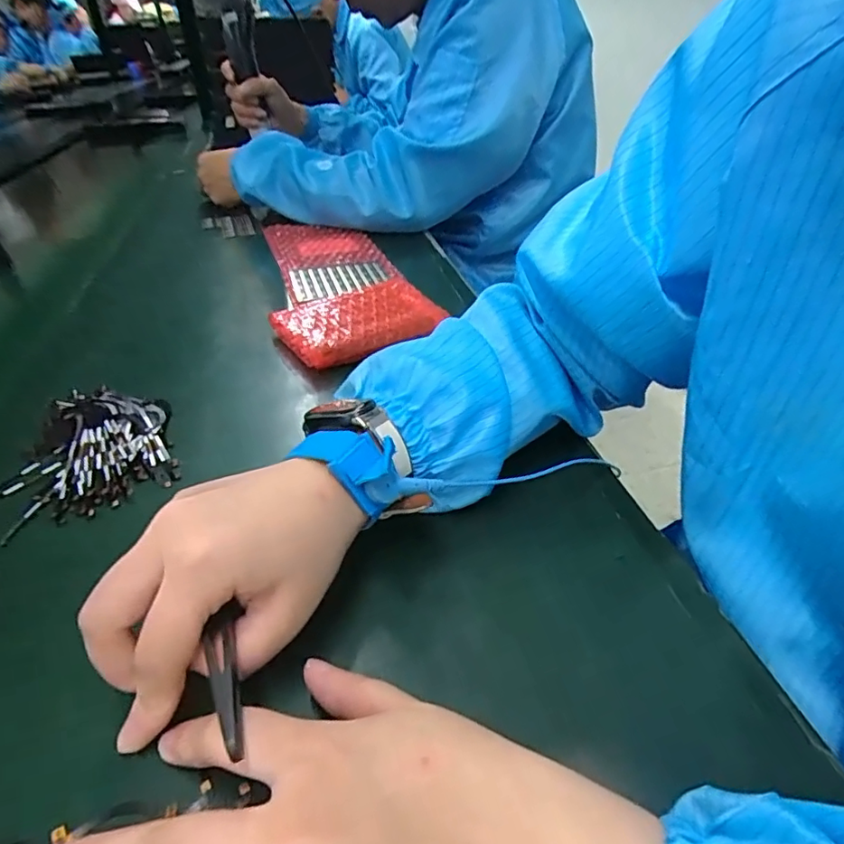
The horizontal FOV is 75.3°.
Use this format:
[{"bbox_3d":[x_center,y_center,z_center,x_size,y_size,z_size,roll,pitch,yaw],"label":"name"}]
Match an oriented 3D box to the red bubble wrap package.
[{"bbox_3d":[-0.093,-0.159,0.571,0.134,0.029,0.373,-12,36,-12],"label":"red bubble wrap package"}]

